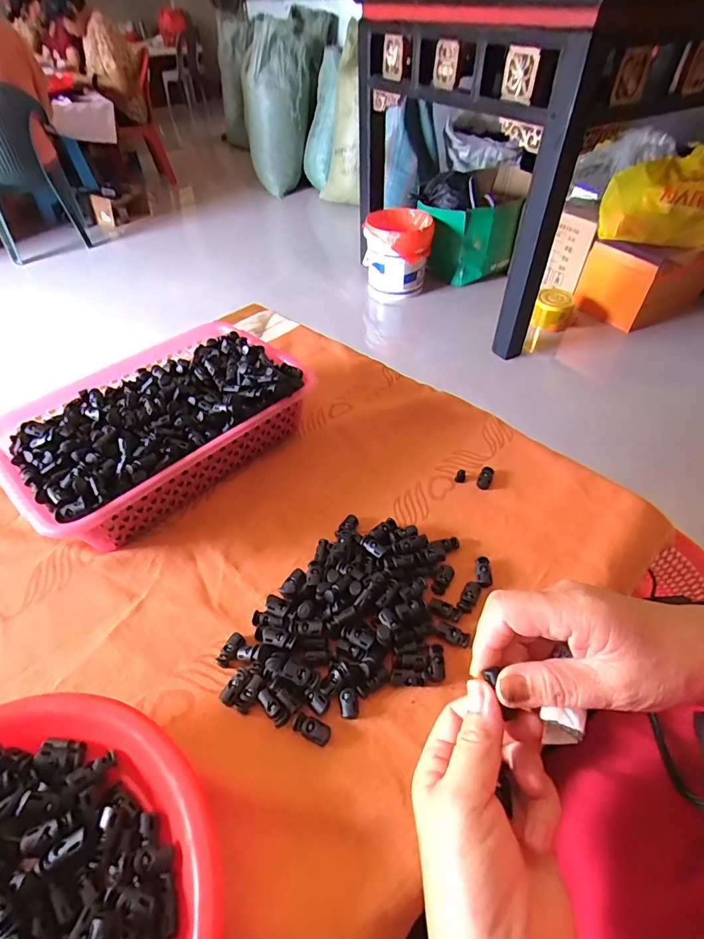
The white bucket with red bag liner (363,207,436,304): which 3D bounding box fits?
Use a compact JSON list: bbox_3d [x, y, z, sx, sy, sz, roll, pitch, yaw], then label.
[{"bbox_3d":[0.186,-0.843,1.792,0.252,0.328,0.238,4,47,5],"label":"white bucket with red bag liner"}]

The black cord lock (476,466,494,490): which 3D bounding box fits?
[{"bbox_3d":[0.146,0.008,0.486,0.015,0.011,0.028,17,48,19],"label":"black cord lock"}]

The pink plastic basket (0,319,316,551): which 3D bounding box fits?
[{"bbox_3d":[-0.213,-0.050,0.501,0.226,0.094,0.304,34,55,31],"label":"pink plastic basket"}]

